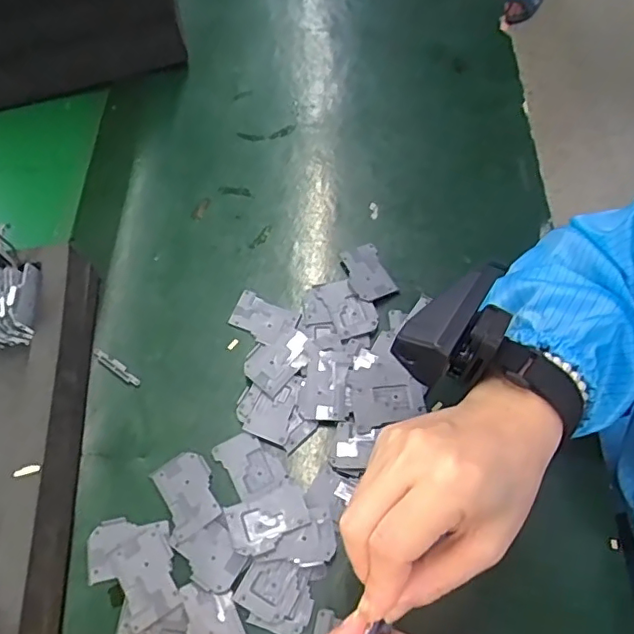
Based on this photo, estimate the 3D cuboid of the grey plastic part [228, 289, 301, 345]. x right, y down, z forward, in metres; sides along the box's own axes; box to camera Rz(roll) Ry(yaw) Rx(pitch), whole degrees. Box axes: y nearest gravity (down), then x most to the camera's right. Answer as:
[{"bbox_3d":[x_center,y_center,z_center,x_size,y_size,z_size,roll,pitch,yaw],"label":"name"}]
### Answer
[{"bbox_3d":[-0.039,0.001,0.407,0.049,0.006,0.032,24,67,13],"label":"grey plastic part"}]

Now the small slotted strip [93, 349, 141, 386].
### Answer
[{"bbox_3d":[-0.139,0.035,0.390,0.040,0.004,0.008,34,69,9],"label":"small slotted strip"}]

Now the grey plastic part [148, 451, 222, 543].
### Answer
[{"bbox_3d":[-0.081,0.109,0.349,0.033,0.004,0.048,-25,66,-10],"label":"grey plastic part"}]

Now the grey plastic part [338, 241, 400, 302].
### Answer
[{"bbox_3d":[0.037,-0.033,0.418,0.030,0.004,0.046,-22,65,-9],"label":"grey plastic part"}]

